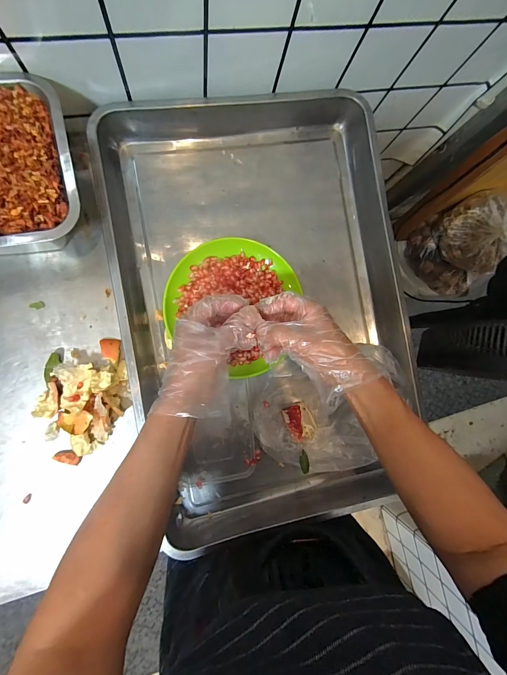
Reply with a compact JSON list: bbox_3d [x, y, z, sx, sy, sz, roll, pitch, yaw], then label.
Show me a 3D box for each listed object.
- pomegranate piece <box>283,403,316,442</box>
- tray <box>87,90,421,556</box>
[{"bbox_3d":[0.071,0.125,0.423,0.042,0.039,0.059,-18,92,-9],"label":"pomegranate piece"},{"bbox_3d":[0.022,-0.042,0.425,0.392,0.055,0.600,-12,90,-9],"label":"tray"}]

